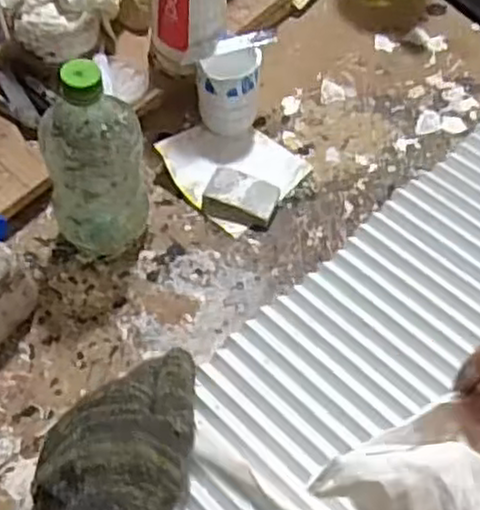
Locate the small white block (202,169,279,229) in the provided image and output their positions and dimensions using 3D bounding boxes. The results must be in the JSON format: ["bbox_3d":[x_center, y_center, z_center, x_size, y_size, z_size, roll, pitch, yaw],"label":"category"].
[{"bbox_3d":[0.002,-0.055,0.692,0.066,0.023,0.043,19,60,9],"label":"small white block"}]

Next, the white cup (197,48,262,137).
[{"bbox_3d":[-0.011,-0.164,0.722,0.059,0.079,0.060,1,59,-2],"label":"white cup"}]

